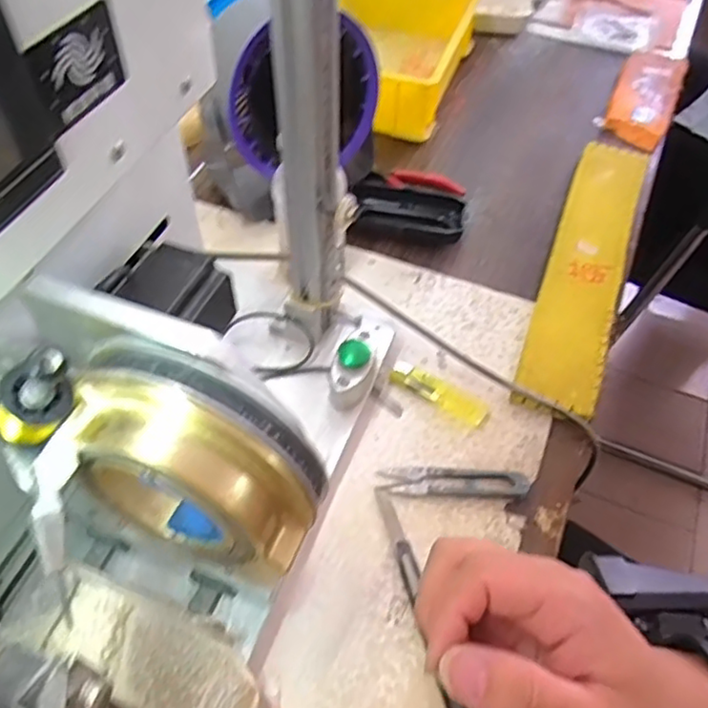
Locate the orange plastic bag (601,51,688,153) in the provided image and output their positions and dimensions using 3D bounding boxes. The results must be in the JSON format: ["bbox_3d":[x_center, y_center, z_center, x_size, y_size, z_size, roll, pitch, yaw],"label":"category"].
[{"bbox_3d":[0.332,-0.295,0.740,0.068,0.015,0.191,22,56,13],"label":"orange plastic bag"}]

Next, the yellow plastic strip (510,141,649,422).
[{"bbox_3d":[0.211,-0.085,0.580,0.063,0.007,0.347,19,55,11],"label":"yellow plastic strip"}]

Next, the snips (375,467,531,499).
[{"bbox_3d":[0.070,0.089,0.450,0.103,0.004,0.021,2,54,-1],"label":"snips"}]

